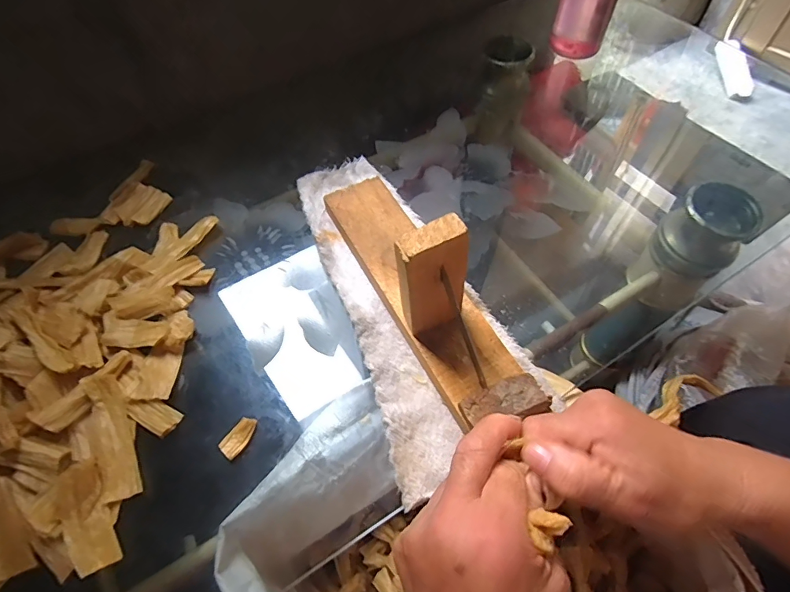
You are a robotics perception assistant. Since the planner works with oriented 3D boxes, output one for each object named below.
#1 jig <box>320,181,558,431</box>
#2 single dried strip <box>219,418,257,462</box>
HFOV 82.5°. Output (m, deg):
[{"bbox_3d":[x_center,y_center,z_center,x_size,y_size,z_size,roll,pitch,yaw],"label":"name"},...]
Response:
[{"bbox_3d":[0.019,-0.029,0.338,0.058,0.125,0.257,-25,60,-14],"label":"jig"},{"bbox_3d":[-0.112,0.102,0.326,0.016,0.007,0.030,29,63,18],"label":"single dried strip"}]

